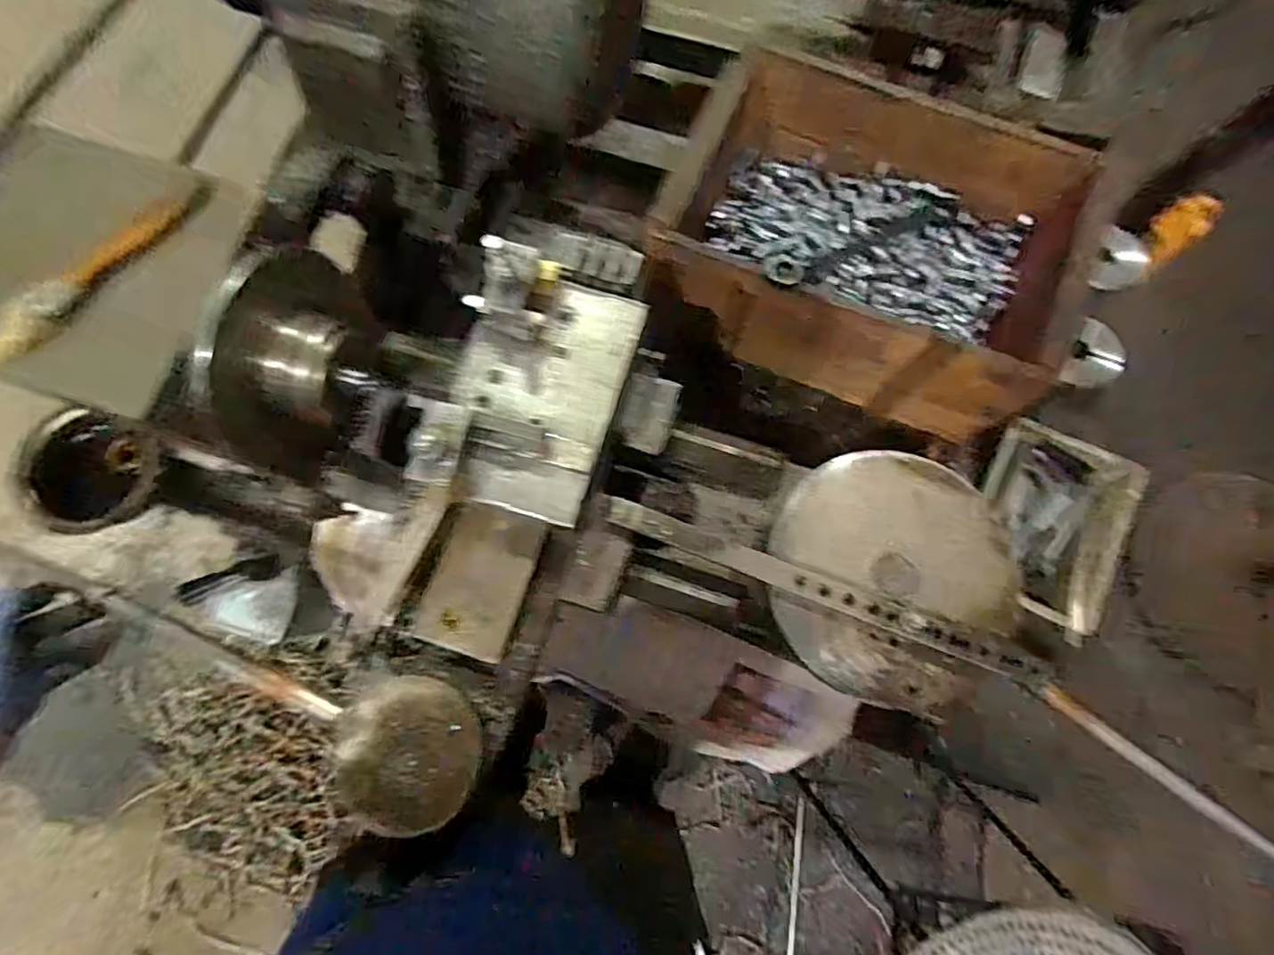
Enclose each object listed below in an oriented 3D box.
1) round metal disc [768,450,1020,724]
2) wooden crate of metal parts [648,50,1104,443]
[{"bbox_3d":[0.192,0.073,0.457,0.183,0.024,0.177,0,76,0],"label":"round metal disc"},{"bbox_3d":[0.220,-0.228,0.574,0.353,0.140,0.259,25,78,6],"label":"wooden crate of metal parts"}]

